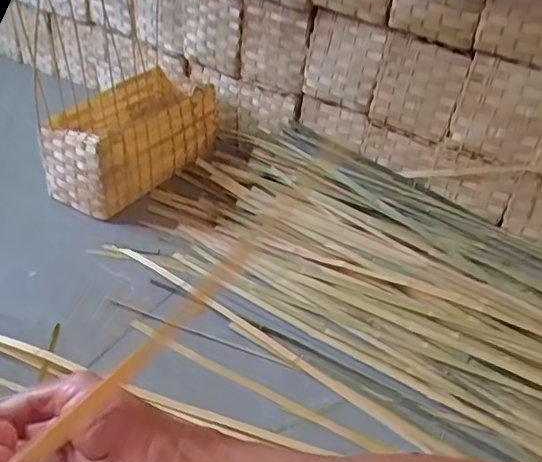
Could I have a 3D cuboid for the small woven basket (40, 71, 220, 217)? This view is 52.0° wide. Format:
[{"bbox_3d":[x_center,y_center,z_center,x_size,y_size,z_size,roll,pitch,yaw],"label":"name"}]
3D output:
[{"bbox_3d":[-0.347,-0.248,1.427,0.249,0.185,0.453,21,43,21],"label":"small woven basket"}]

